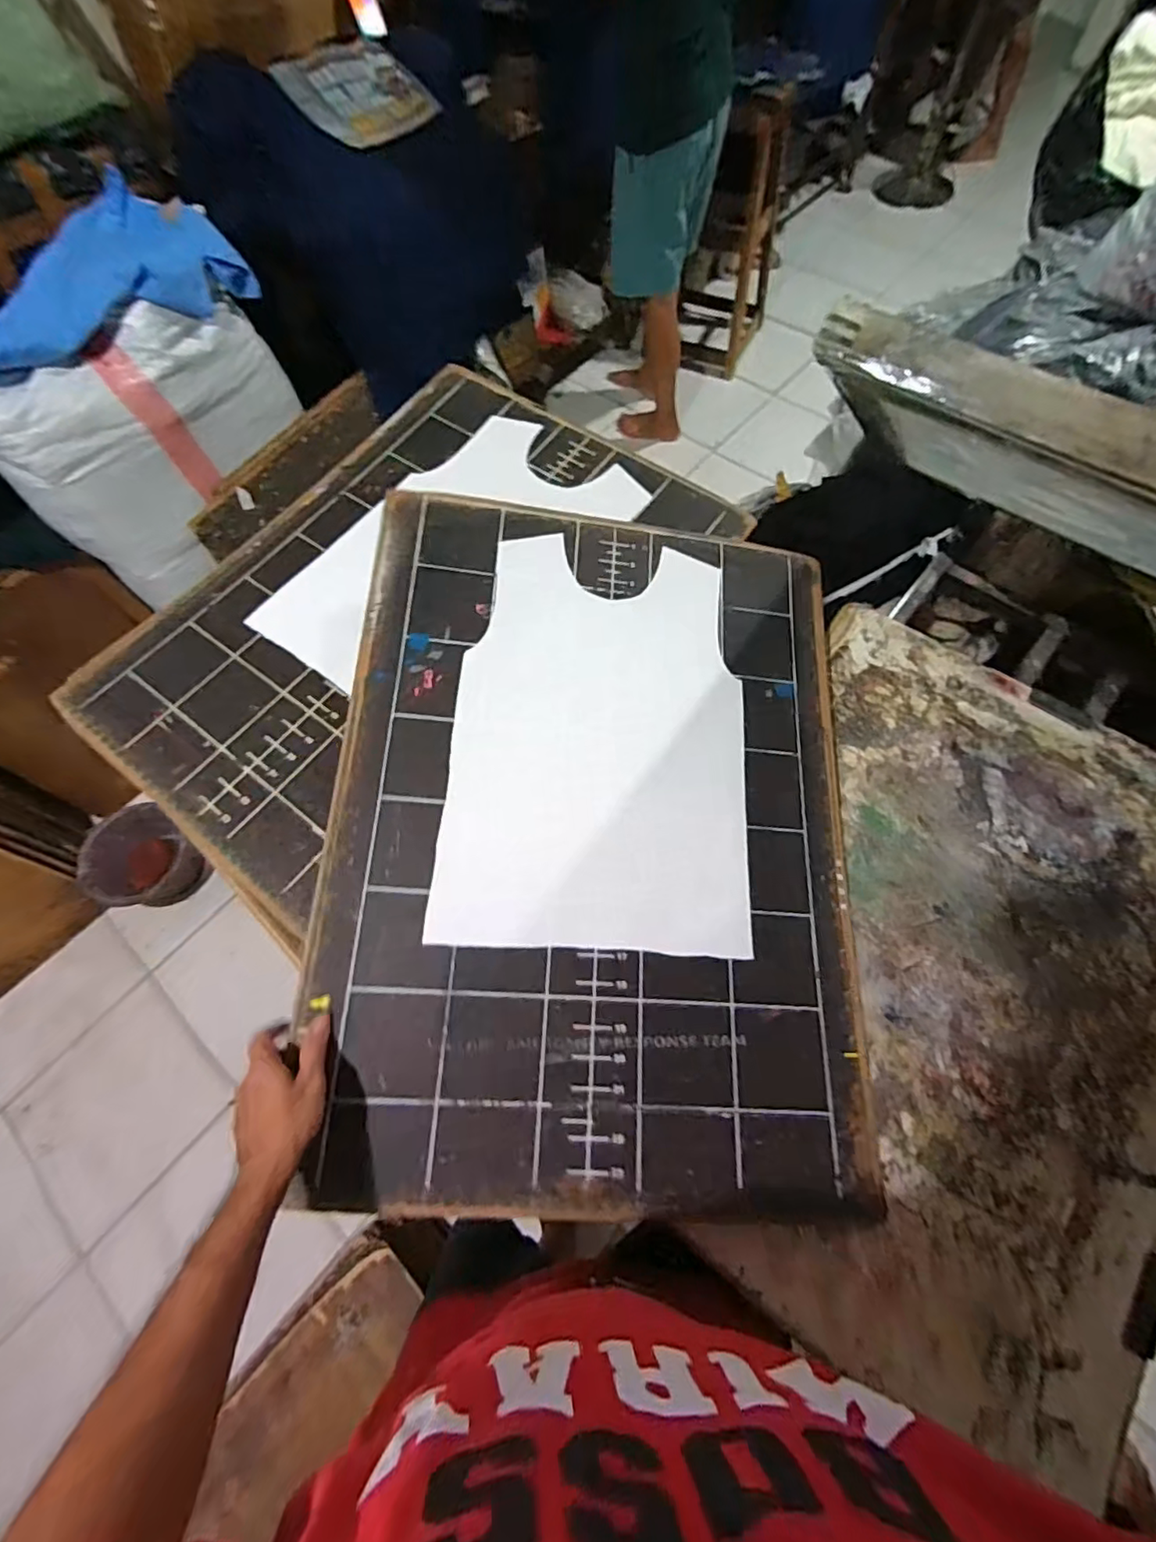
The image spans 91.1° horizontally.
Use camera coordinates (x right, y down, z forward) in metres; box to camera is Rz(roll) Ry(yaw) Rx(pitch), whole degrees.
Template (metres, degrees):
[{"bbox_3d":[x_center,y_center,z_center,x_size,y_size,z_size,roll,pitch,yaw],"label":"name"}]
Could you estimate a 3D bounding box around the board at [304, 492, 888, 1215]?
[{"bbox_3d":[0.031,0.044,0.654,0.585,0.025,0.774,5,74,-6],"label":"board"}]

